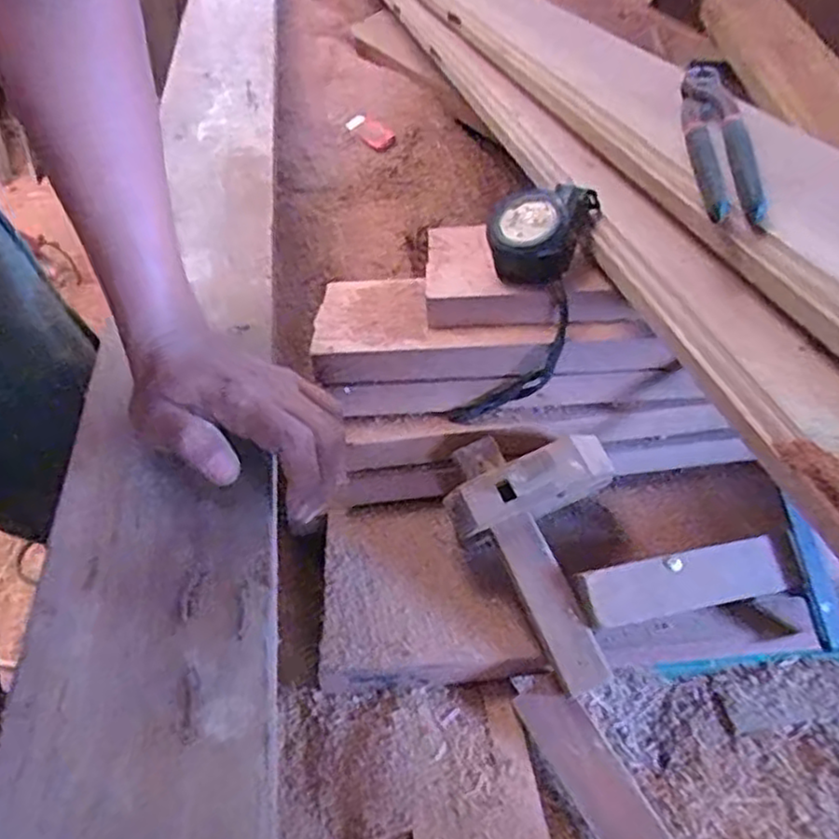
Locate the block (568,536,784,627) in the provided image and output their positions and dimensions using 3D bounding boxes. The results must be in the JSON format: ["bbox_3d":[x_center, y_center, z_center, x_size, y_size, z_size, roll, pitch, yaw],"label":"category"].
[{"bbox_3d":[0.153,0.092,0.420,0.121,0.016,0.034,-7,49,-11],"label":"block"}]

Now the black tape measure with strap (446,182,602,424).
[{"bbox_3d":[0.069,-0.073,0.475,0.066,0.165,0.044,12,9,6],"label":"black tape measure with strap"}]

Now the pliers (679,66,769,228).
[{"bbox_3d":[0.180,-0.175,0.440,0.028,0.026,0.217,11,48,5],"label":"pliers"}]

